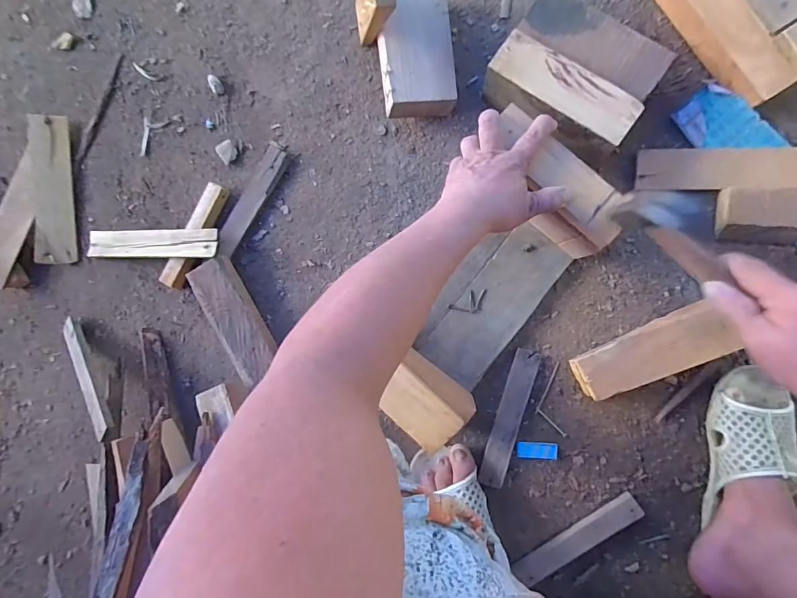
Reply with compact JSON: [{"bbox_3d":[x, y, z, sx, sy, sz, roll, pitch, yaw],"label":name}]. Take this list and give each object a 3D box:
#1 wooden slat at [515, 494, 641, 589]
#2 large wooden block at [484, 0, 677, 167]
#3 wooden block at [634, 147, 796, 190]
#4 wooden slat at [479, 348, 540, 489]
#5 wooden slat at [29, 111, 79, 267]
[{"bbox_3d":[0.212,0.287,0.494,0.163,0.010,0.033,-37,69,7],"label":"wooden slat"},{"bbox_3d":[0.197,-0.248,0.476,0.158,0.070,0.136,36,95,6],"label":"large wooden block"},{"bbox_3d":[0.381,-0.149,0.474,0.199,0.014,0.045,2,88,7],"label":"wooden block"},{"bbox_3d":[0.135,0.145,0.509,0.029,0.012,0.168,16,90,7],"label":"wooden slat"},{"bbox_3d":[-0.485,-0.153,0.583,0.056,0.015,0.207,-8,87,6],"label":"wooden slat"}]

